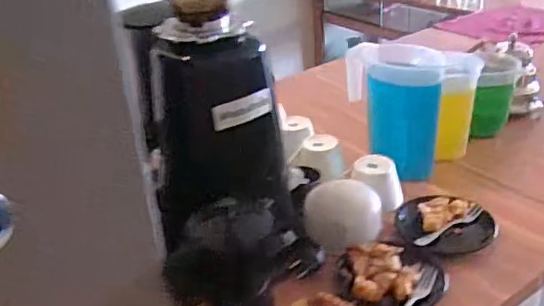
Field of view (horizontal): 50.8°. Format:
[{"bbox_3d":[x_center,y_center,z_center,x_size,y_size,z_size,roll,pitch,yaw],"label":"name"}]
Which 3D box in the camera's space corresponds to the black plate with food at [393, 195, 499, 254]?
[{"bbox_3d":[0.258,0.103,0.849,0.138,0.027,0.123,1,29,10],"label":"black plate with food"}]

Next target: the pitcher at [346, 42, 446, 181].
[{"bbox_3d":[0.207,-0.070,0.985,0.153,0.203,0.124,0,29,8],"label":"pitcher"}]

